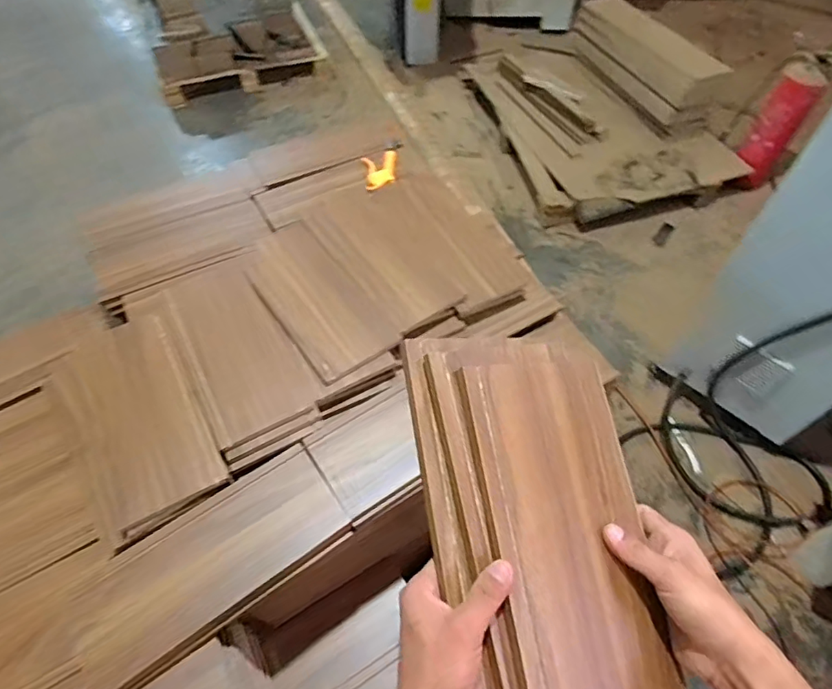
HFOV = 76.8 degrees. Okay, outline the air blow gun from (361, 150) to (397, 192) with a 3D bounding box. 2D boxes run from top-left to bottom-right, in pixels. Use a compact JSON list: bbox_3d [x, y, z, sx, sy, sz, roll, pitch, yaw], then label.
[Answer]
[{"bbox_3d":[-0.078,-0.399,1.199,0.080,0.019,0.132,-8,55,-5],"label":"air blow gun"}]

